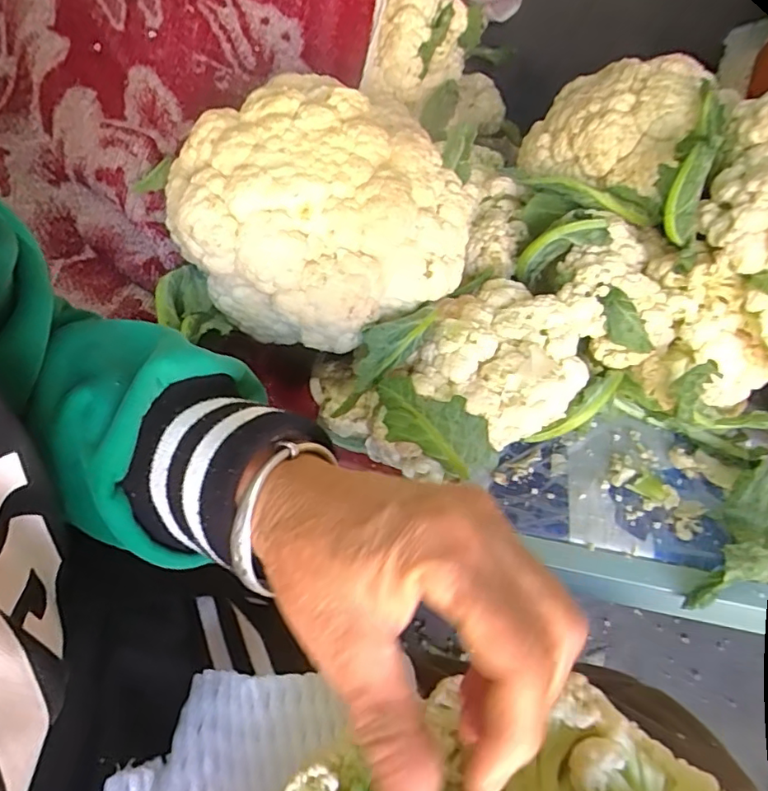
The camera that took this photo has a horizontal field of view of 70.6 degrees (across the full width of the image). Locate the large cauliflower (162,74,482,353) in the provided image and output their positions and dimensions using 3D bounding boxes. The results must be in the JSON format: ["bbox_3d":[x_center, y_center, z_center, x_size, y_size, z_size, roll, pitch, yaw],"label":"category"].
[{"bbox_3d":[-0.033,-0.113,0.342,0.176,0.116,0.135,-24,51,-24],"label":"large cauliflower"}]

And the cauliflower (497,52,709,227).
[{"bbox_3d":[0.170,-0.211,0.426,0.119,0.080,0.114,17,47,12],"label":"cauliflower"}]

